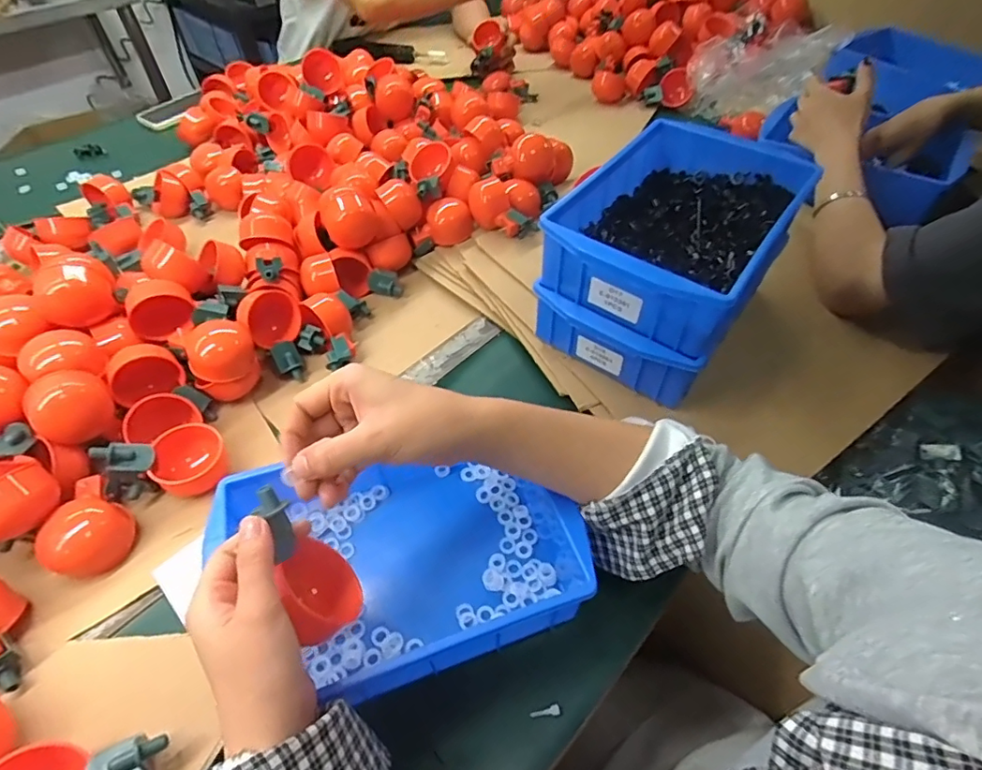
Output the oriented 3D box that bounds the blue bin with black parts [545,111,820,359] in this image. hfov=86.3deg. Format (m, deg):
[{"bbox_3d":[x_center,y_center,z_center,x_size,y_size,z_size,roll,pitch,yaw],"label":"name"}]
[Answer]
[{"bbox_3d":[0.177,-0.154,0.511,0.172,0.073,0.252,29,56,23],"label":"blue bin with black parts"}]

